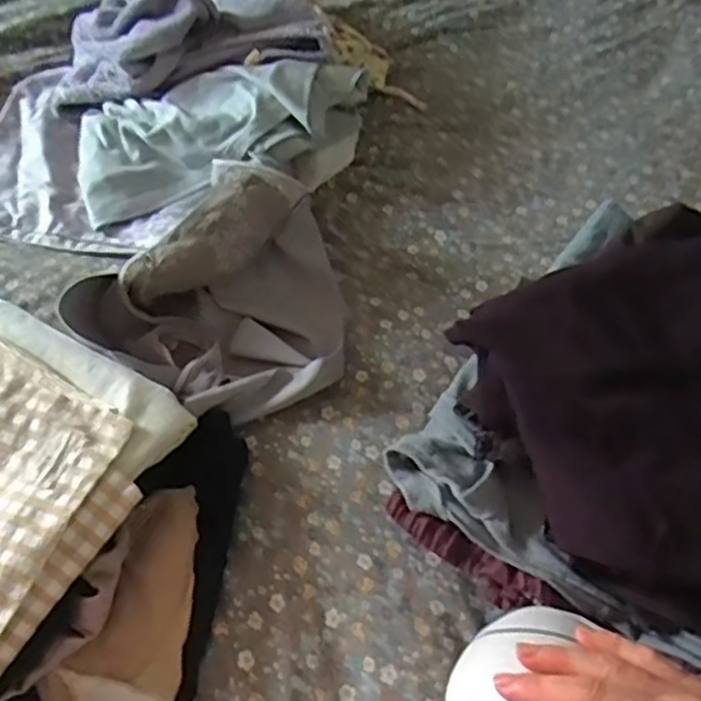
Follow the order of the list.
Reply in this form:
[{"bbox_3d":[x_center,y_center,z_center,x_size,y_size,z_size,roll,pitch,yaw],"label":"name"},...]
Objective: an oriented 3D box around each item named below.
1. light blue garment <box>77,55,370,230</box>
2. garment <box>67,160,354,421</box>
[{"bbox_3d":[-0.140,-0.240,0.797,0.327,0.094,0.149,-7,51,-4],"label":"light blue garment"},{"bbox_3d":[-0.109,-0.063,0.659,0.226,0.093,0.251,13,53,12],"label":"garment"}]

